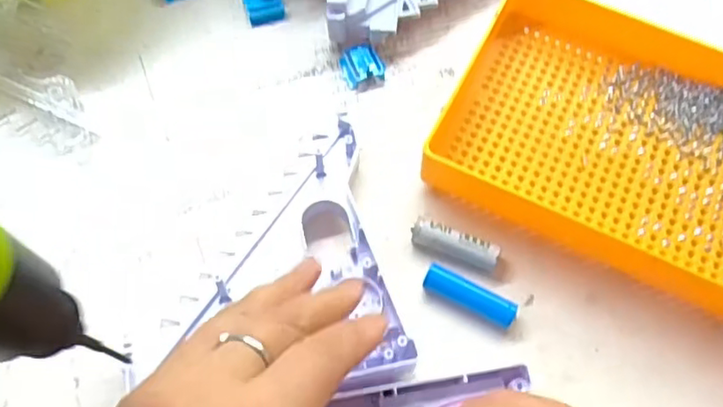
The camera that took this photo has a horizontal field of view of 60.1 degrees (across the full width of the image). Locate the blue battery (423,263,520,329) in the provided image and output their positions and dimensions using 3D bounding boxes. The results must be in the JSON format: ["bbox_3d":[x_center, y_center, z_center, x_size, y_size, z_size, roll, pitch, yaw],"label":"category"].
[{"bbox_3d":[0.058,0.047,0.328,0.050,0.013,0.017,26,67,9],"label":"blue battery"}]

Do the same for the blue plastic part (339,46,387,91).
[{"bbox_3d":[0.000,-0.088,0.392,0.025,0.009,0.025,-21,69,-12],"label":"blue plastic part"}]

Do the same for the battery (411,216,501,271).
[{"bbox_3d":[0.051,0.022,0.339,0.047,0.013,0.015,22,67,7],"label":"battery"}]

